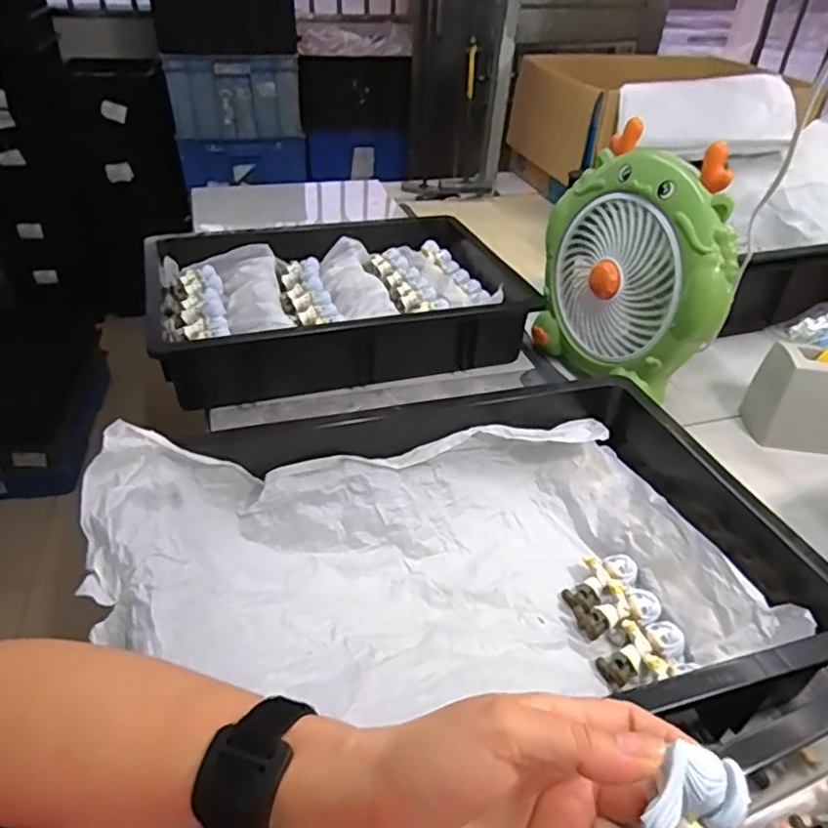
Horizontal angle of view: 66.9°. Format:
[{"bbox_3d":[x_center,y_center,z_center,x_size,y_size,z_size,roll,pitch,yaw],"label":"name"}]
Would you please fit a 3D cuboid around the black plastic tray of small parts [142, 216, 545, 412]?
[{"bbox_3d":[-0.102,-0.157,0.833,0.460,0.087,0.345,-9,38,-15],"label":"black plastic tray of small parts"}]

